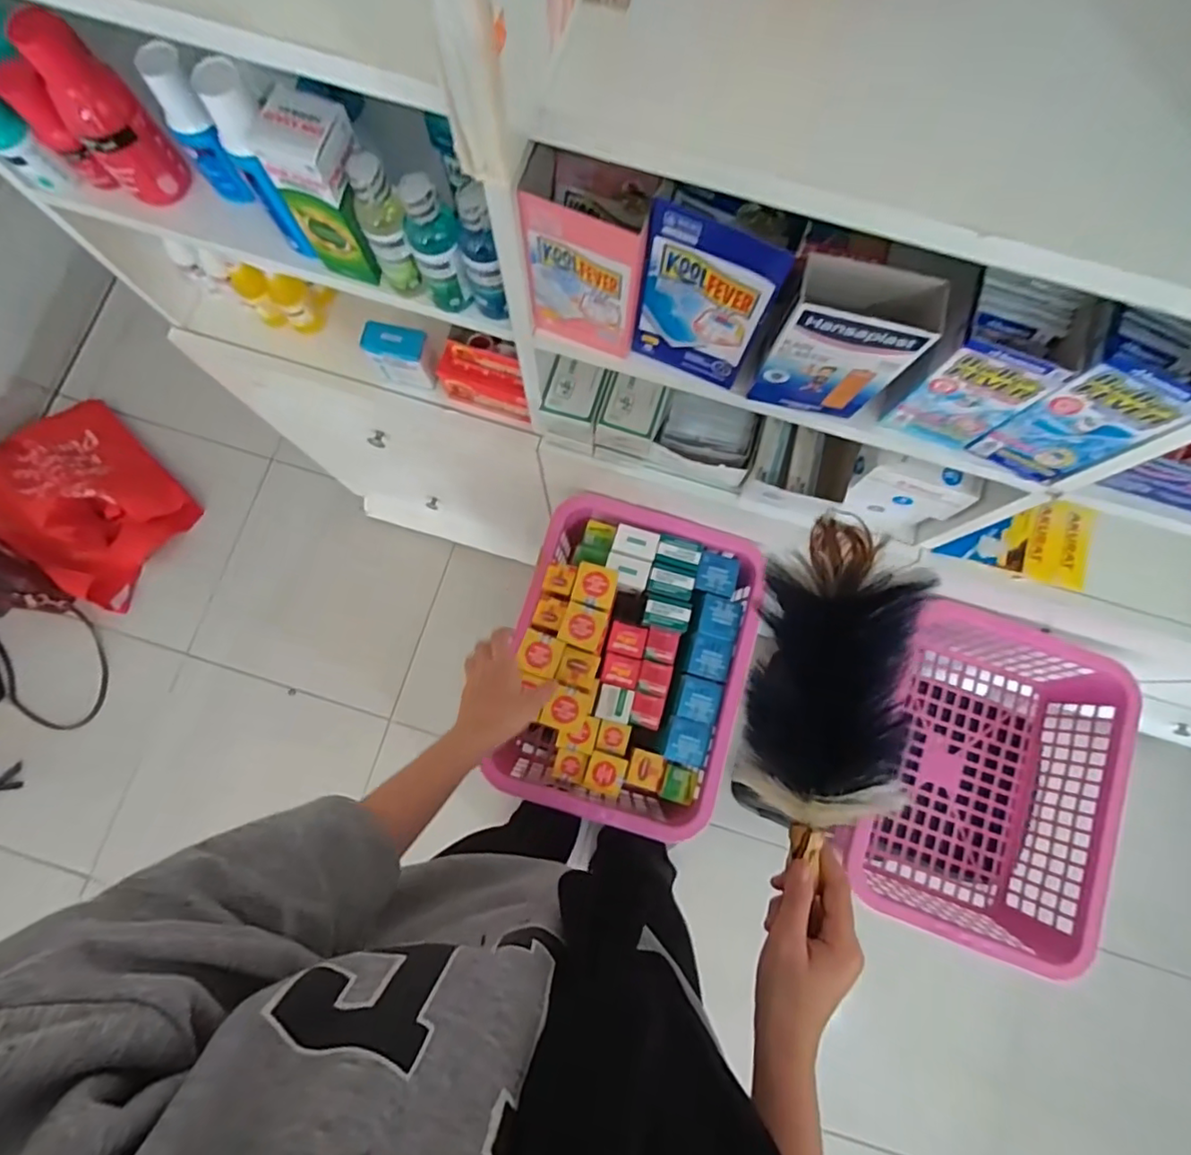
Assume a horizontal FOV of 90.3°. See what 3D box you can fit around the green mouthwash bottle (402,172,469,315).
[{"bbox_3d":[-0.127,-0.264,0.480,0.038,0.118,0.031,-16,80,-4],"label":"green mouthwash bottle"}]

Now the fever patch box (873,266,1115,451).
[{"bbox_3d":[0.299,-0.166,0.462,0.080,0.130,0.074,19,79,3],"label":"fever patch box"}]

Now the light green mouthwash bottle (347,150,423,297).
[{"bbox_3d":[-0.168,-0.278,0.477,0.032,0.114,0.032,-21,80,-5],"label":"light green mouthwash bottle"}]

